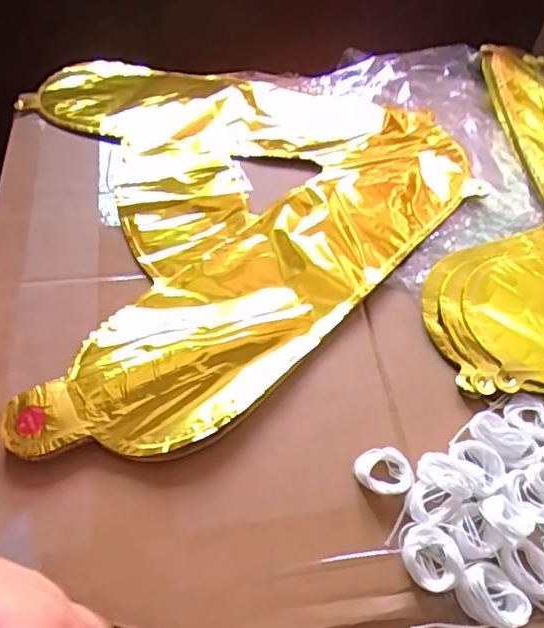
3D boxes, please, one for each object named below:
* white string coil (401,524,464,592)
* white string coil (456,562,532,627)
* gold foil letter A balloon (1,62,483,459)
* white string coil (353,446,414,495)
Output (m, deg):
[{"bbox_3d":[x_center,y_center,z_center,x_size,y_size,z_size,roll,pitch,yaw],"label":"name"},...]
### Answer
[{"bbox_3d":[0.078,0.121,0.287,0.028,0.012,0.029,2,53,-3],"label":"white string coil"},{"bbox_3d":[0.106,0.137,0.279,0.027,0.010,0.030,-23,58,-21],"label":"white string coil"},{"bbox_3d":[-0.007,-0.095,0.442,0.340,0.011,0.383,-9,54,-11],"label":"gold foil letter A balloon"},{"bbox_3d":[0.060,0.086,0.314,0.029,0.010,0.025,-5,53,-9],"label":"white string coil"}]

